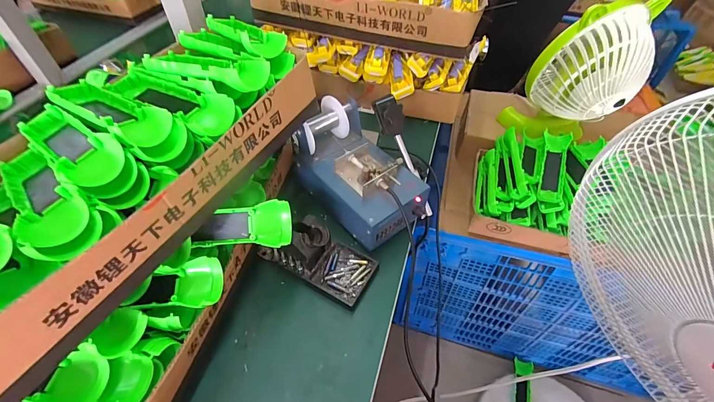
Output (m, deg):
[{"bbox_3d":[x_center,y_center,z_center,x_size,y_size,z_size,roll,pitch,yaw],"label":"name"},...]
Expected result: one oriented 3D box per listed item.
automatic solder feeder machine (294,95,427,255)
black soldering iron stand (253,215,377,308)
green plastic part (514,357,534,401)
[{"bbox_3d":[0.005,-0.042,0.503,0.120,0.113,0.196,-34,57,-26],"label":"automatic solder feeder machine"},{"bbox_3d":[-0.053,0.063,0.456,0.153,0.072,0.078,23,53,19],"label":"black soldering iron stand"},{"bbox_3d":[0.486,0.539,0.990,0.048,0.018,0.158,13,50,11],"label":"green plastic part"}]

